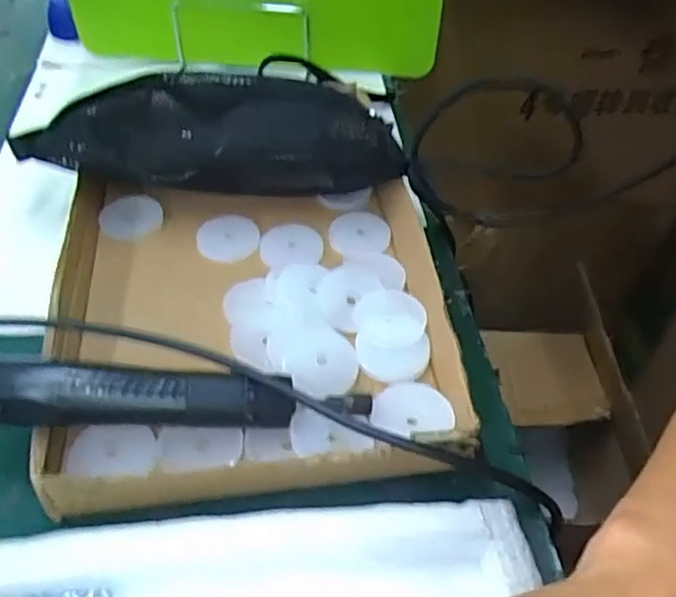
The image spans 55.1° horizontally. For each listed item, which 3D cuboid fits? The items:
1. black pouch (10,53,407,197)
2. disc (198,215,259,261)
[{"bbox_3d":[-0.097,-0.138,0.557,0.295,0.088,0.084,3,45,-1],"label":"black pouch"},{"bbox_3d":[-0.091,-0.050,0.536,0.051,0.005,0.048,-2,57,3],"label":"disc"}]

